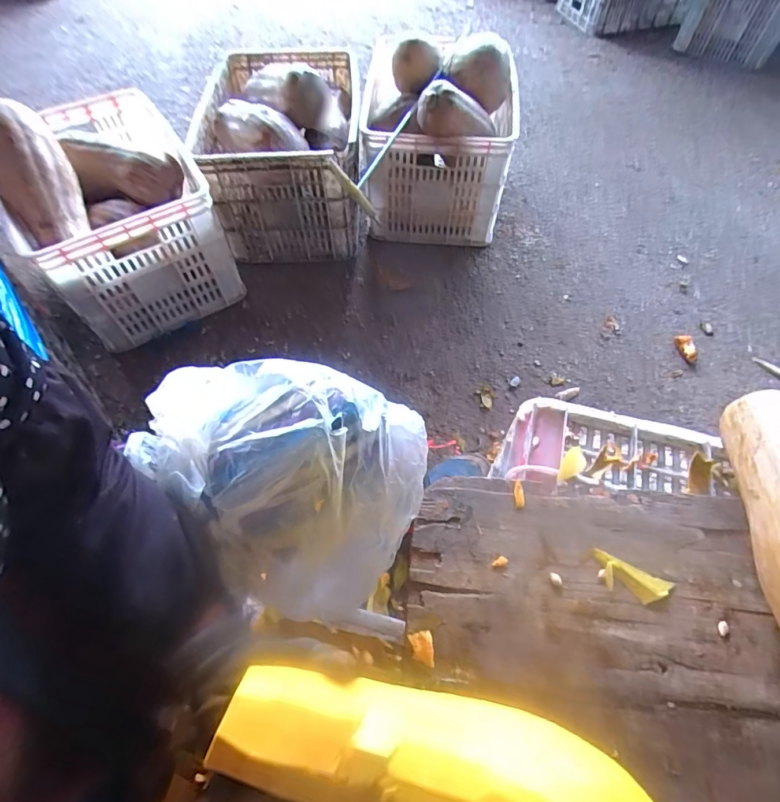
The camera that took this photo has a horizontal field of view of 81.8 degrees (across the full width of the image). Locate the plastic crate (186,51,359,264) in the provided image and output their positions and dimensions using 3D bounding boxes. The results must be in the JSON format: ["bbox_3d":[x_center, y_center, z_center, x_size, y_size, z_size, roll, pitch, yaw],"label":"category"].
[{"bbox_3d":[-0.269,-0.632,1.161,0.358,0.324,0.475,-2,58,-1],"label":"plastic crate"}]

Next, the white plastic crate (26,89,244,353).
[{"bbox_3d":[-0.599,-0.445,1.050,0.318,0.284,0.520,-22,63,-15],"label":"white plastic crate"}]

